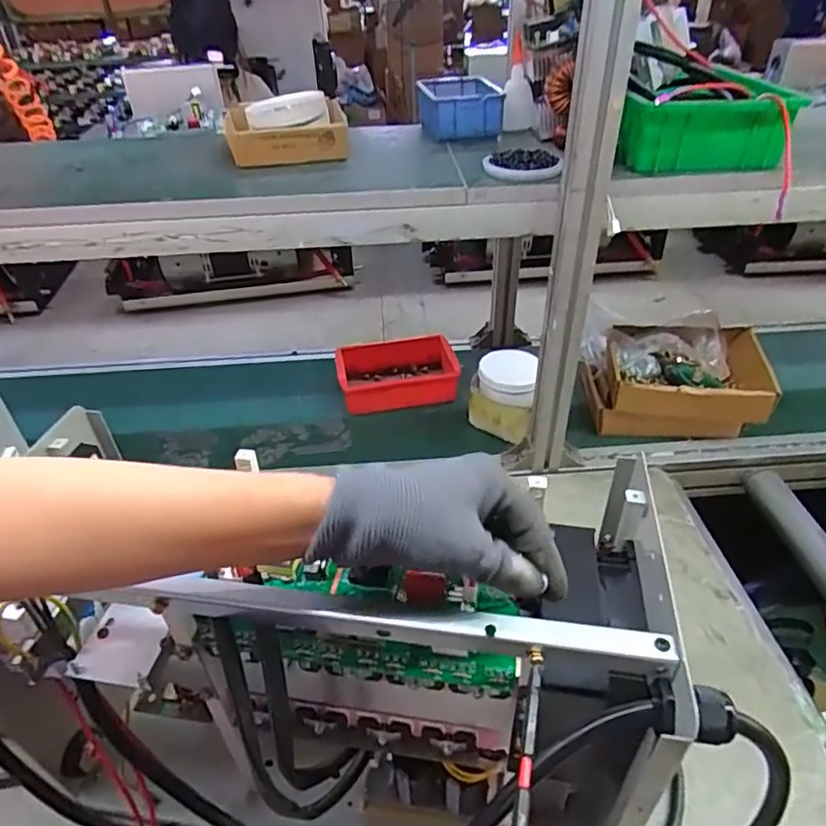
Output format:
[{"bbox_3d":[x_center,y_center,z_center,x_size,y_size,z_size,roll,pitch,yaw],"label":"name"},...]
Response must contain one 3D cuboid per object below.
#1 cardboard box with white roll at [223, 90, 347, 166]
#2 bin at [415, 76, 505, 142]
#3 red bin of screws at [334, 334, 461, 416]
[{"bbox_3d":[-0.169,-0.378,0.769,0.153,0.054,0.166,-8,38,-7],"label":"cardboard box with white roll"},{"bbox_3d":[0.063,-0.428,0.820,0.105,0.052,0.141,-5,38,-3],"label":"bin"},{"bbox_3d":[-0.021,-0.066,0.999,0.212,0.055,0.151,-8,38,-6],"label":"red bin of screws"}]

